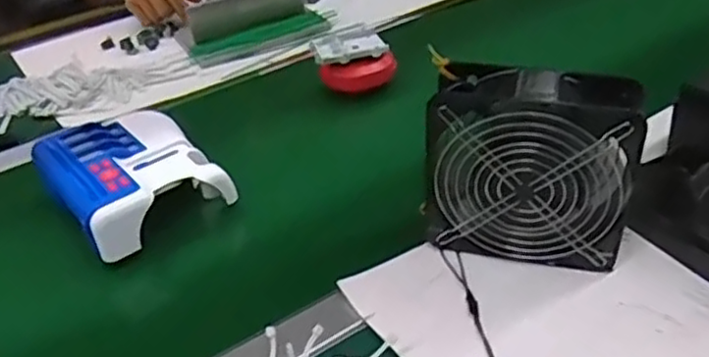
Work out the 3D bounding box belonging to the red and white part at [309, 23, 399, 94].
[{"bbox_3d":[0.002,-0.143,0.843,0.100,0.064,0.067,-8,35,2],"label":"red and white part"}]

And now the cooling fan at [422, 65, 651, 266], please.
[{"bbox_3d":[0.137,-0.007,0.540,0.156,0.151,0.060,3,37,17],"label":"cooling fan"}]

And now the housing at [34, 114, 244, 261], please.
[{"bbox_3d":[-0.222,0.000,0.677,0.137,0.071,0.172,-29,41,-27],"label":"housing"}]

